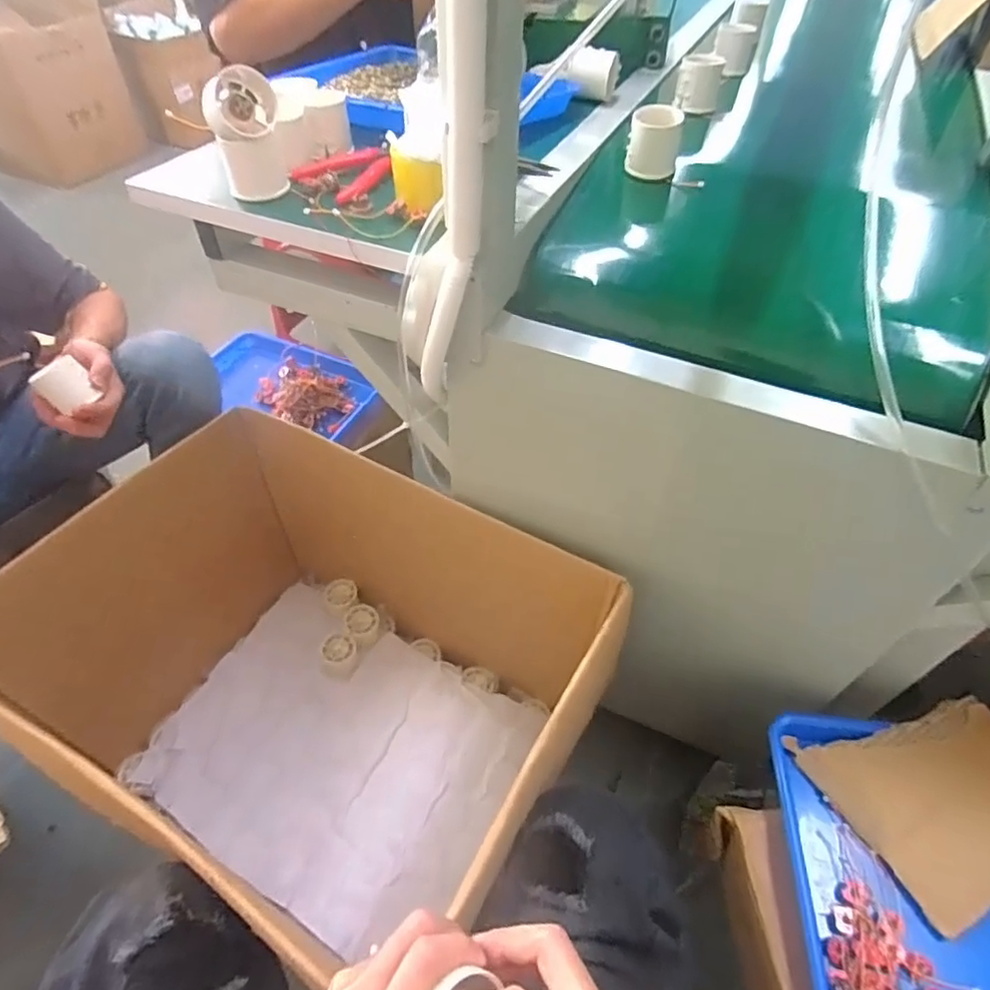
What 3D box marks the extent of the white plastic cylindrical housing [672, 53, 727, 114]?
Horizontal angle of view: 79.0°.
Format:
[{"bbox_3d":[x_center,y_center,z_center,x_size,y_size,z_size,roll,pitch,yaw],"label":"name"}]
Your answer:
[{"bbox_3d":[0.252,-0.514,0.749,0.053,0.055,0.064,16,51,12],"label":"white plastic cylindrical housing"}]

